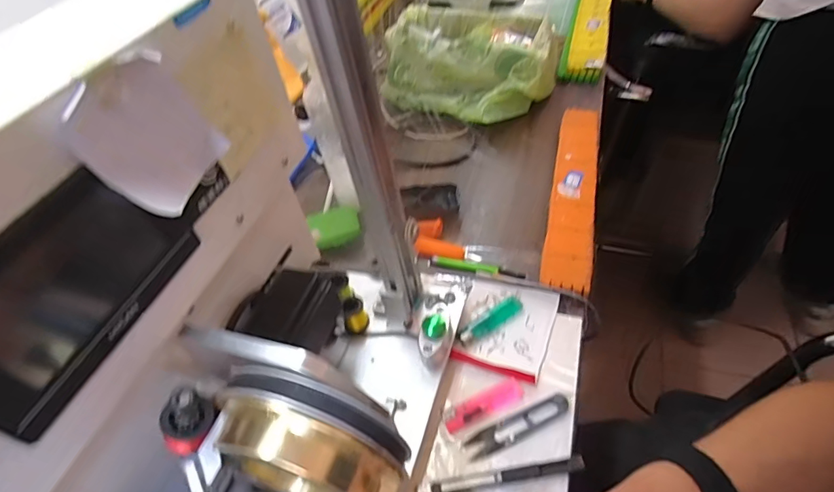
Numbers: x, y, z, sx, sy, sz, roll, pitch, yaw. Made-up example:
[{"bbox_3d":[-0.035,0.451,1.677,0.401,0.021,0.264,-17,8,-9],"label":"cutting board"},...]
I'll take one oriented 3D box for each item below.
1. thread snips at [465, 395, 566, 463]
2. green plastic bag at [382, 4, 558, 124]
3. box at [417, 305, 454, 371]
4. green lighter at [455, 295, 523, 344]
[{"bbox_3d":[0.092,0.163,0.424,0.101,0.010,0.021,-23,49,-10],"label":"thread snips"},{"bbox_3d":[0.083,-0.301,0.781,0.272,0.104,0.210,14,53,22],"label":"green plastic bag"},{"bbox_3d":[0.019,0.091,0.465,0.027,0.038,0.061,7,50,16],"label":"box"},{"bbox_3d":[0.079,0.081,0.499,0.080,0.008,0.020,-33,51,-19],"label":"green lighter"}]

